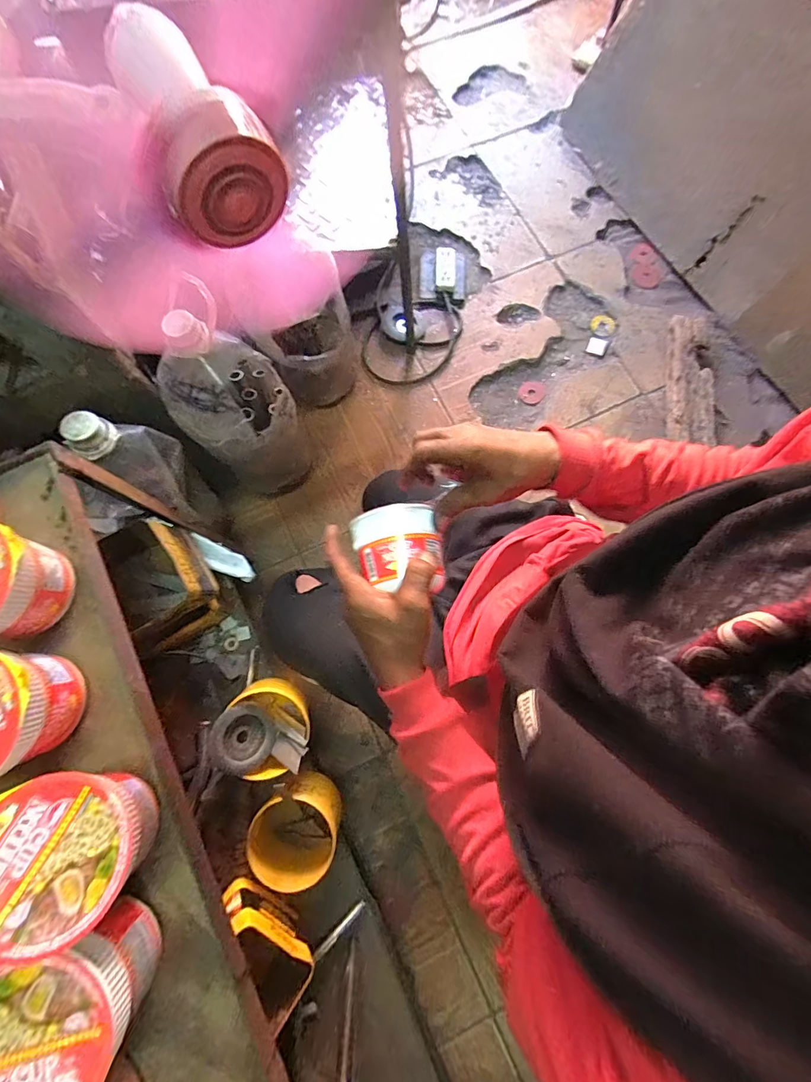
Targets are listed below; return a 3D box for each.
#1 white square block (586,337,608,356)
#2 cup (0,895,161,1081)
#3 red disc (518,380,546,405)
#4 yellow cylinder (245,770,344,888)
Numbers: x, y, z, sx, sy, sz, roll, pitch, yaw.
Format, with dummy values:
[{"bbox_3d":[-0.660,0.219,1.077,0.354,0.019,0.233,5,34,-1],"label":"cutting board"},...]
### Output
[{"bbox_3d":[0.407,-0.414,0.890,0.039,0.007,0.036,18,77,4],"label":"white square block"},{"bbox_3d":[-0.210,0.291,0.271,0.090,0.083,0.088,0,77,0],"label":"cup"},{"bbox_3d":[0.266,-0.312,0.879,0.053,0.013,0.051,0,77,0],"label":"red disc"},{"bbox_3d":[-0.145,0.385,0.563,0.113,0.070,0.118,22,78,5],"label":"yellow cylinder"}]

